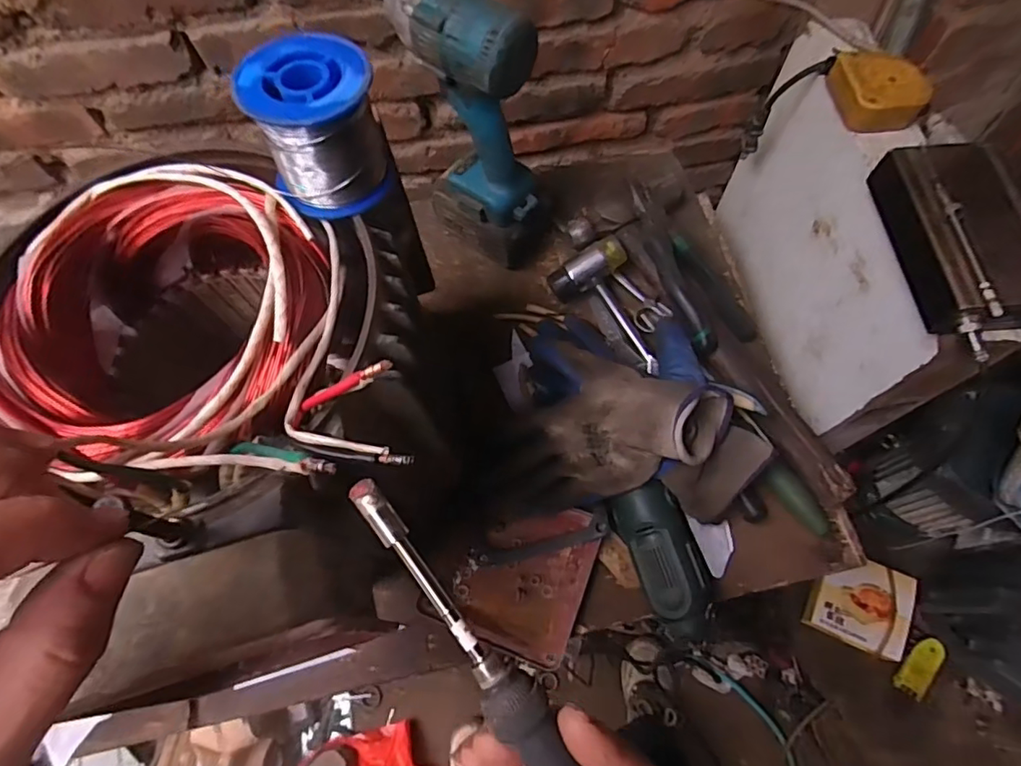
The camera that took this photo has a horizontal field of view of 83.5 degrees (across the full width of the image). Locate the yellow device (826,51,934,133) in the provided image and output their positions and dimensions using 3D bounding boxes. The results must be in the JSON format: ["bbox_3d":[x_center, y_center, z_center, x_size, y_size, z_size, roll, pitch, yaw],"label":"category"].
[{"bbox_3d":[0.318,-0.253,0.494,0.066,0.028,0.075,-9,67,-1],"label":"yellow device"}]

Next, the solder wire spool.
[{"bbox_3d":[-0.097,-0.130,0.293,0.060,0.063,0.062,-22,68,-6],"label":"solder wire spool"}]

